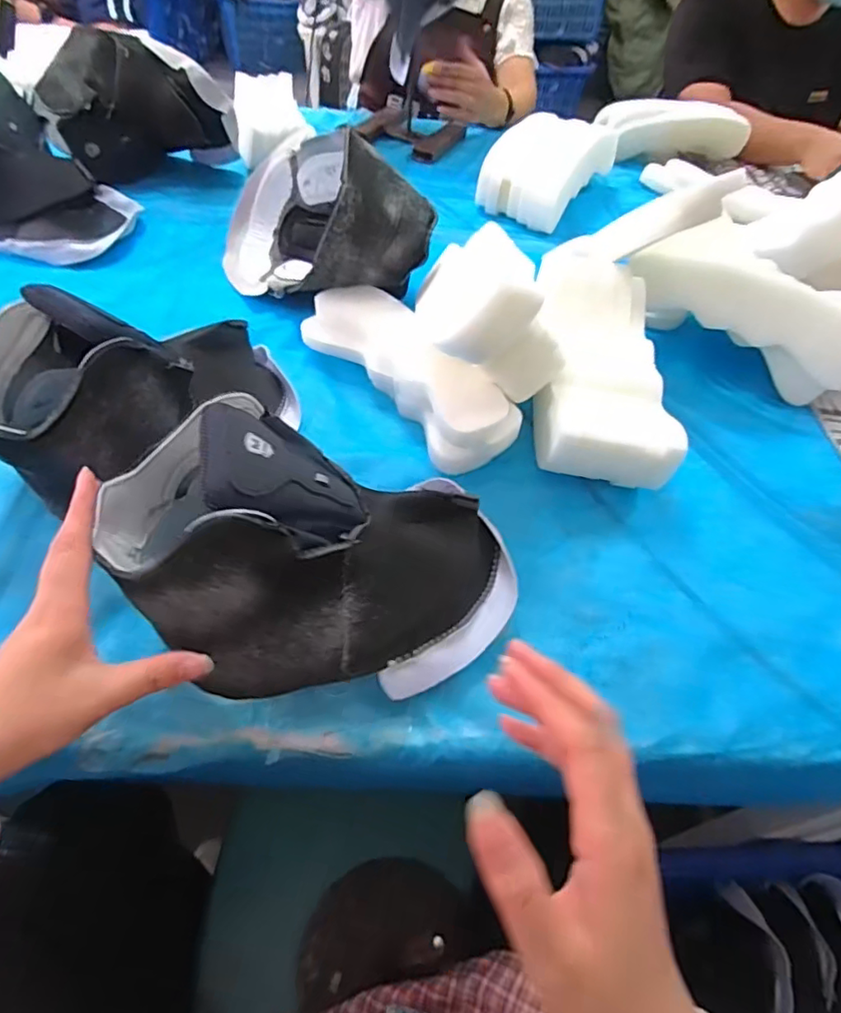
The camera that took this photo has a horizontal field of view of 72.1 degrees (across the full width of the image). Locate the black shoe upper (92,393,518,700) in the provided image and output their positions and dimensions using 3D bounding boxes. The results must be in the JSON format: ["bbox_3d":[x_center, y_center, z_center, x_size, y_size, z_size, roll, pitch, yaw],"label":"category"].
[{"bbox_3d":[-0.065,0.033,0.375,0.257,0.156,0.142,9,51,1],"label":"black shoe upper"}]

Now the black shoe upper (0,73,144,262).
[{"bbox_3d":[-0.481,-0.411,0.699,0.226,0.146,0.165,8,51,1],"label":"black shoe upper"}]

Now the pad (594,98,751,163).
[{"bbox_3d":[0.457,-0.685,1.054,0.251,0.072,0.085,-5,52,-10],"label":"pad"}]

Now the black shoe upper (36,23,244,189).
[{"bbox_3d":[-0.396,-0.553,0.814,0.238,0.154,0.125,-19,55,-20],"label":"black shoe upper"}]

